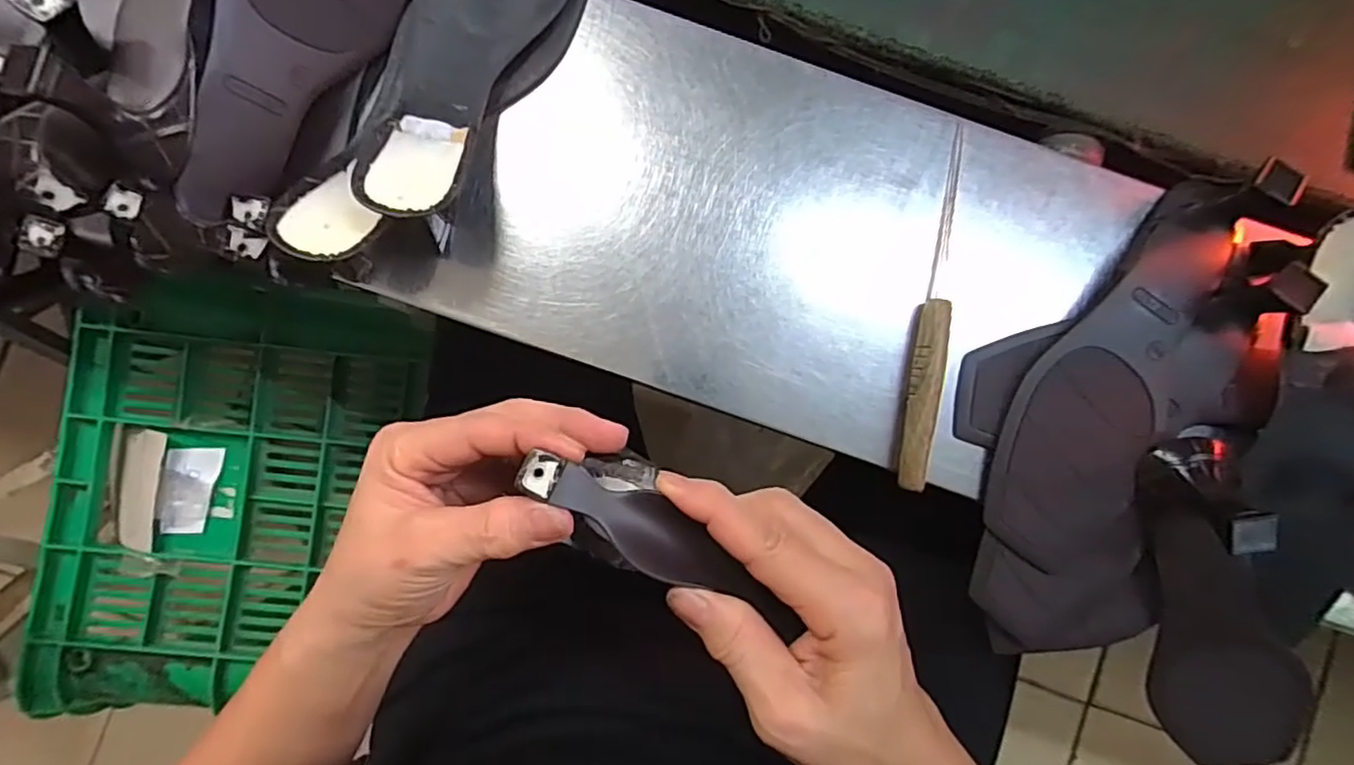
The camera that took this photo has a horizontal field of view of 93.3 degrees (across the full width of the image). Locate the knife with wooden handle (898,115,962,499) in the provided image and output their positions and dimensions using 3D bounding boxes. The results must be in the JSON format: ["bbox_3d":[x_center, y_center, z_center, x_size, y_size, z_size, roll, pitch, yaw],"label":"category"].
[{"bbox_3d":[0.137,-0.041,0.341,0.015,0.014,0.194,9,84,-2],"label":"knife with wooden handle"}]

